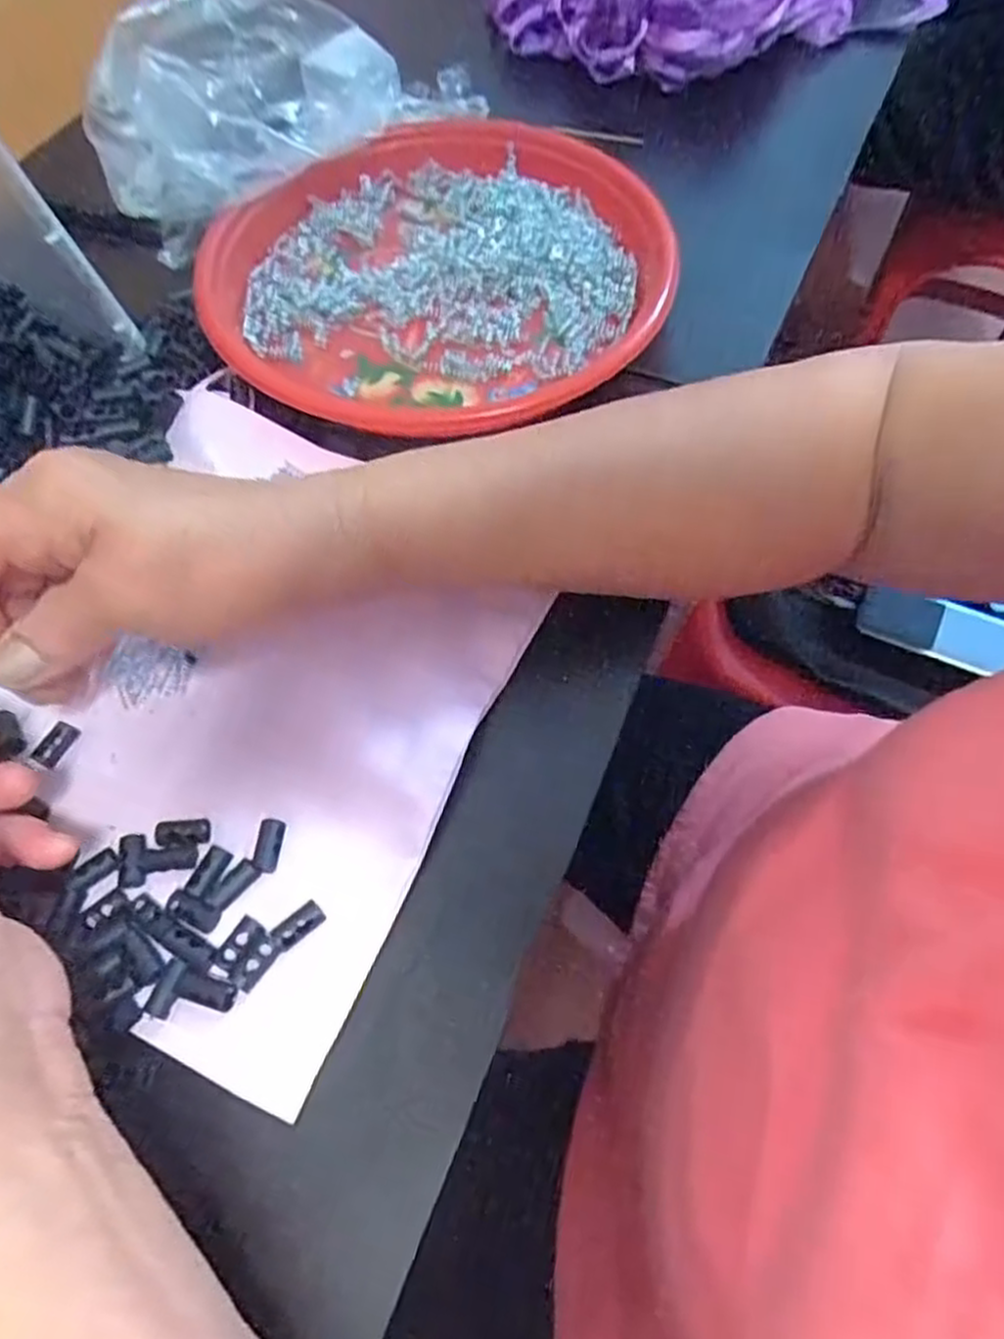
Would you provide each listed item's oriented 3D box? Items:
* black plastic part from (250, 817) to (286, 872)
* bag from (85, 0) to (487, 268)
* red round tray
[{"bbox_3d":[-0.085,0.064,0.279,0.009,0.008,0.020,4,65,3],"label":"black plastic part"},{"bbox_3d":[-0.134,-0.330,0.426,0.200,0.076,0.112,-36,70,-15],"label":"bag"},{"bbox_3d":[-0.035,-0.214,0.396,0.232,0.023,0.230,0,65,1],"label":"red round tray"}]

